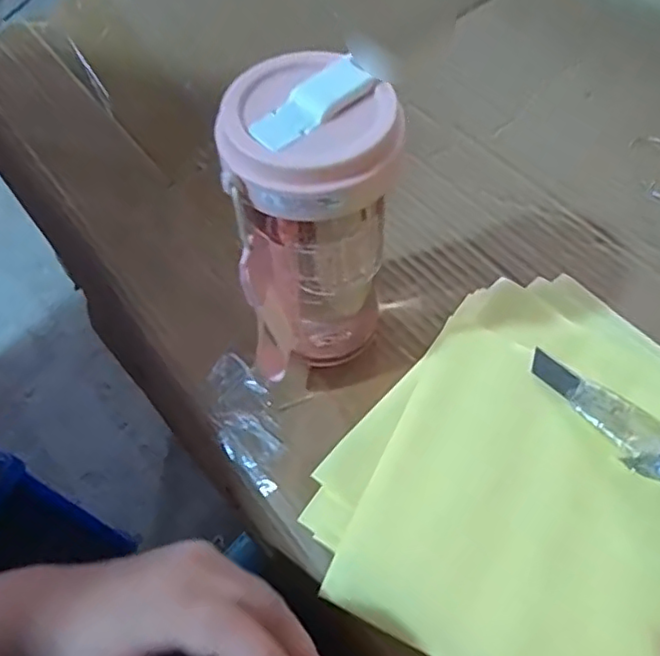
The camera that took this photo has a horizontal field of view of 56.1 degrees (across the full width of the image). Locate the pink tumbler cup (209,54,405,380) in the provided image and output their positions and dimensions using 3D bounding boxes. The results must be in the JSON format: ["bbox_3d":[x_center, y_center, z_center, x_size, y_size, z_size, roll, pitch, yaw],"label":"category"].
[{"bbox_3d":[-0.006,-0.046,0.339,0.080,0.174,0.093,-7,59,0],"label":"pink tumbler cup"}]

